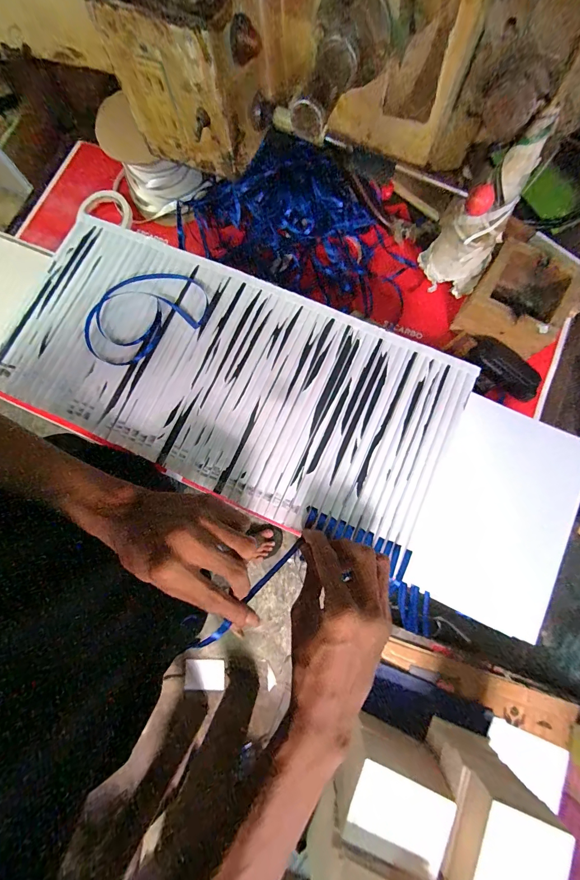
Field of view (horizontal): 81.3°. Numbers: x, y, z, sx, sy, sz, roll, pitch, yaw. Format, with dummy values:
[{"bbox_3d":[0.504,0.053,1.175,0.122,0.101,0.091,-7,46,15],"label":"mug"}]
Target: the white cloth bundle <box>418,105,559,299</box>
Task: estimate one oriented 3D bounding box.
[{"bbox_3d":[0.224,-0.262,0.407,0.087,0.201,0.055,33,80,8],"label":"white cloth bundle"}]

